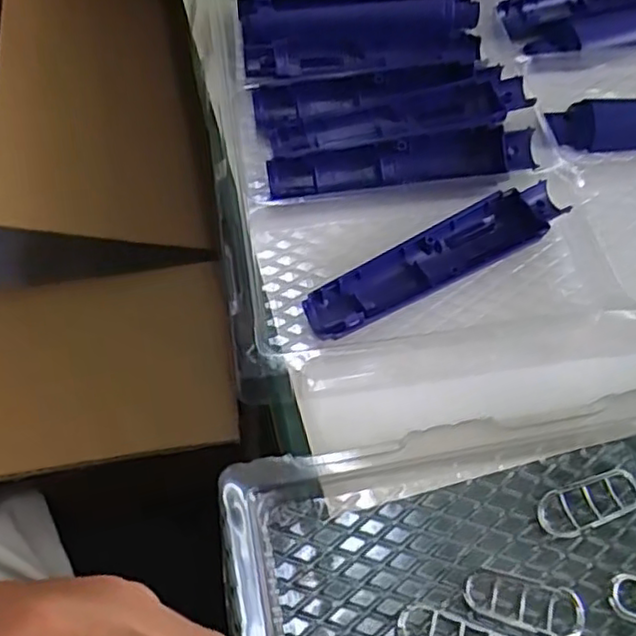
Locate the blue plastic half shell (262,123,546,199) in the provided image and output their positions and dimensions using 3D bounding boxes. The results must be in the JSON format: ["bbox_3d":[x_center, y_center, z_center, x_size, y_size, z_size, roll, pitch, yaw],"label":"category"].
[{"bbox_3d":[0.053,-0.096,0.421,0.168,0.020,0.030,-4,60,-3],"label":"blue plastic half shell"}]

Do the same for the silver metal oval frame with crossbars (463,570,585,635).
[{"bbox_3d":[0.092,0.130,0.299,0.052,0.006,0.023,12,61,7],"label":"silver metal oval frame with crossbars"}]

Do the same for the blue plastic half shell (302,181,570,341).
[{"bbox_3d":[0.069,-0.032,0.390,0.166,0.017,0.036,-27,63,-15],"label":"blue plastic half shell"}]

